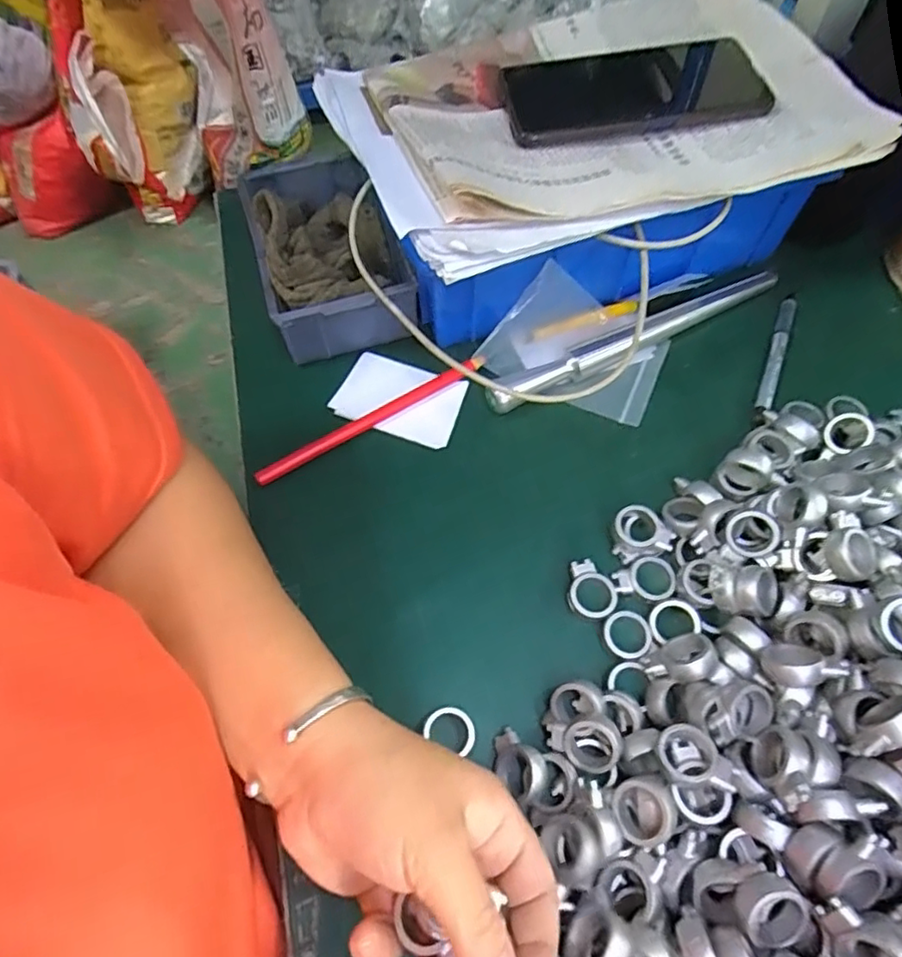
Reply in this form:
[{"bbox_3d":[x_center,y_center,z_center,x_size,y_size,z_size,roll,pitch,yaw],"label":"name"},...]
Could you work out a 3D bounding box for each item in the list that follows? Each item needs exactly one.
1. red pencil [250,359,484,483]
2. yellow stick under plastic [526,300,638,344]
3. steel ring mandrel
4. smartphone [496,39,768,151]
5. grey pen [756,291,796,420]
[{"bbox_3d":[-0.050,-0.039,0.387,0.164,0.011,0.010,-30,65,-14],"label":"red pencil"},{"bbox_3d":[0.093,-0.111,0.418,0.084,0.010,0.008,-19,63,-9],"label":"yellow stick under plastic"},{"bbox_3d":[0.130,-0.097,0.404,0.233,0.022,0.018,-24,64,-12],"label":"steel ring mandrel"},{"bbox_3d":[0.113,-0.246,0.372,0.156,0.009,0.072,-9,62,-4],"label":"smartphone"},{"bbox_3d":[0.221,-0.085,0.404,0.011,0.008,0.111,22,64,12],"label":"grey pen"}]

